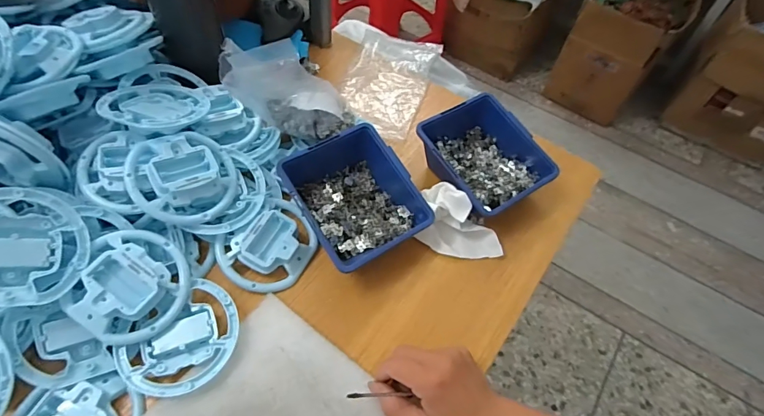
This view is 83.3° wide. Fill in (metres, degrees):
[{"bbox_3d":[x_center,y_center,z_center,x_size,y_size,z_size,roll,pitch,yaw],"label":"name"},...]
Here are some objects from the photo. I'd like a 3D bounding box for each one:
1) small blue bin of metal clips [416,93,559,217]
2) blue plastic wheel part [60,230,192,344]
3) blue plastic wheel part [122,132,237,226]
[{"bbox_3d":[0.121,-0.058,0.518,0.126,0.060,0.133,-27,62,-21],"label":"small blue bin of metal clips"},{"bbox_3d":[-0.229,0.070,0.396,0.094,0.021,0.099,8,67,-20],"label":"blue plastic wheel part"},{"bbox_3d":[-0.202,-0.031,0.442,0.102,0.030,0.096,-19,84,-37],"label":"blue plastic wheel part"}]

